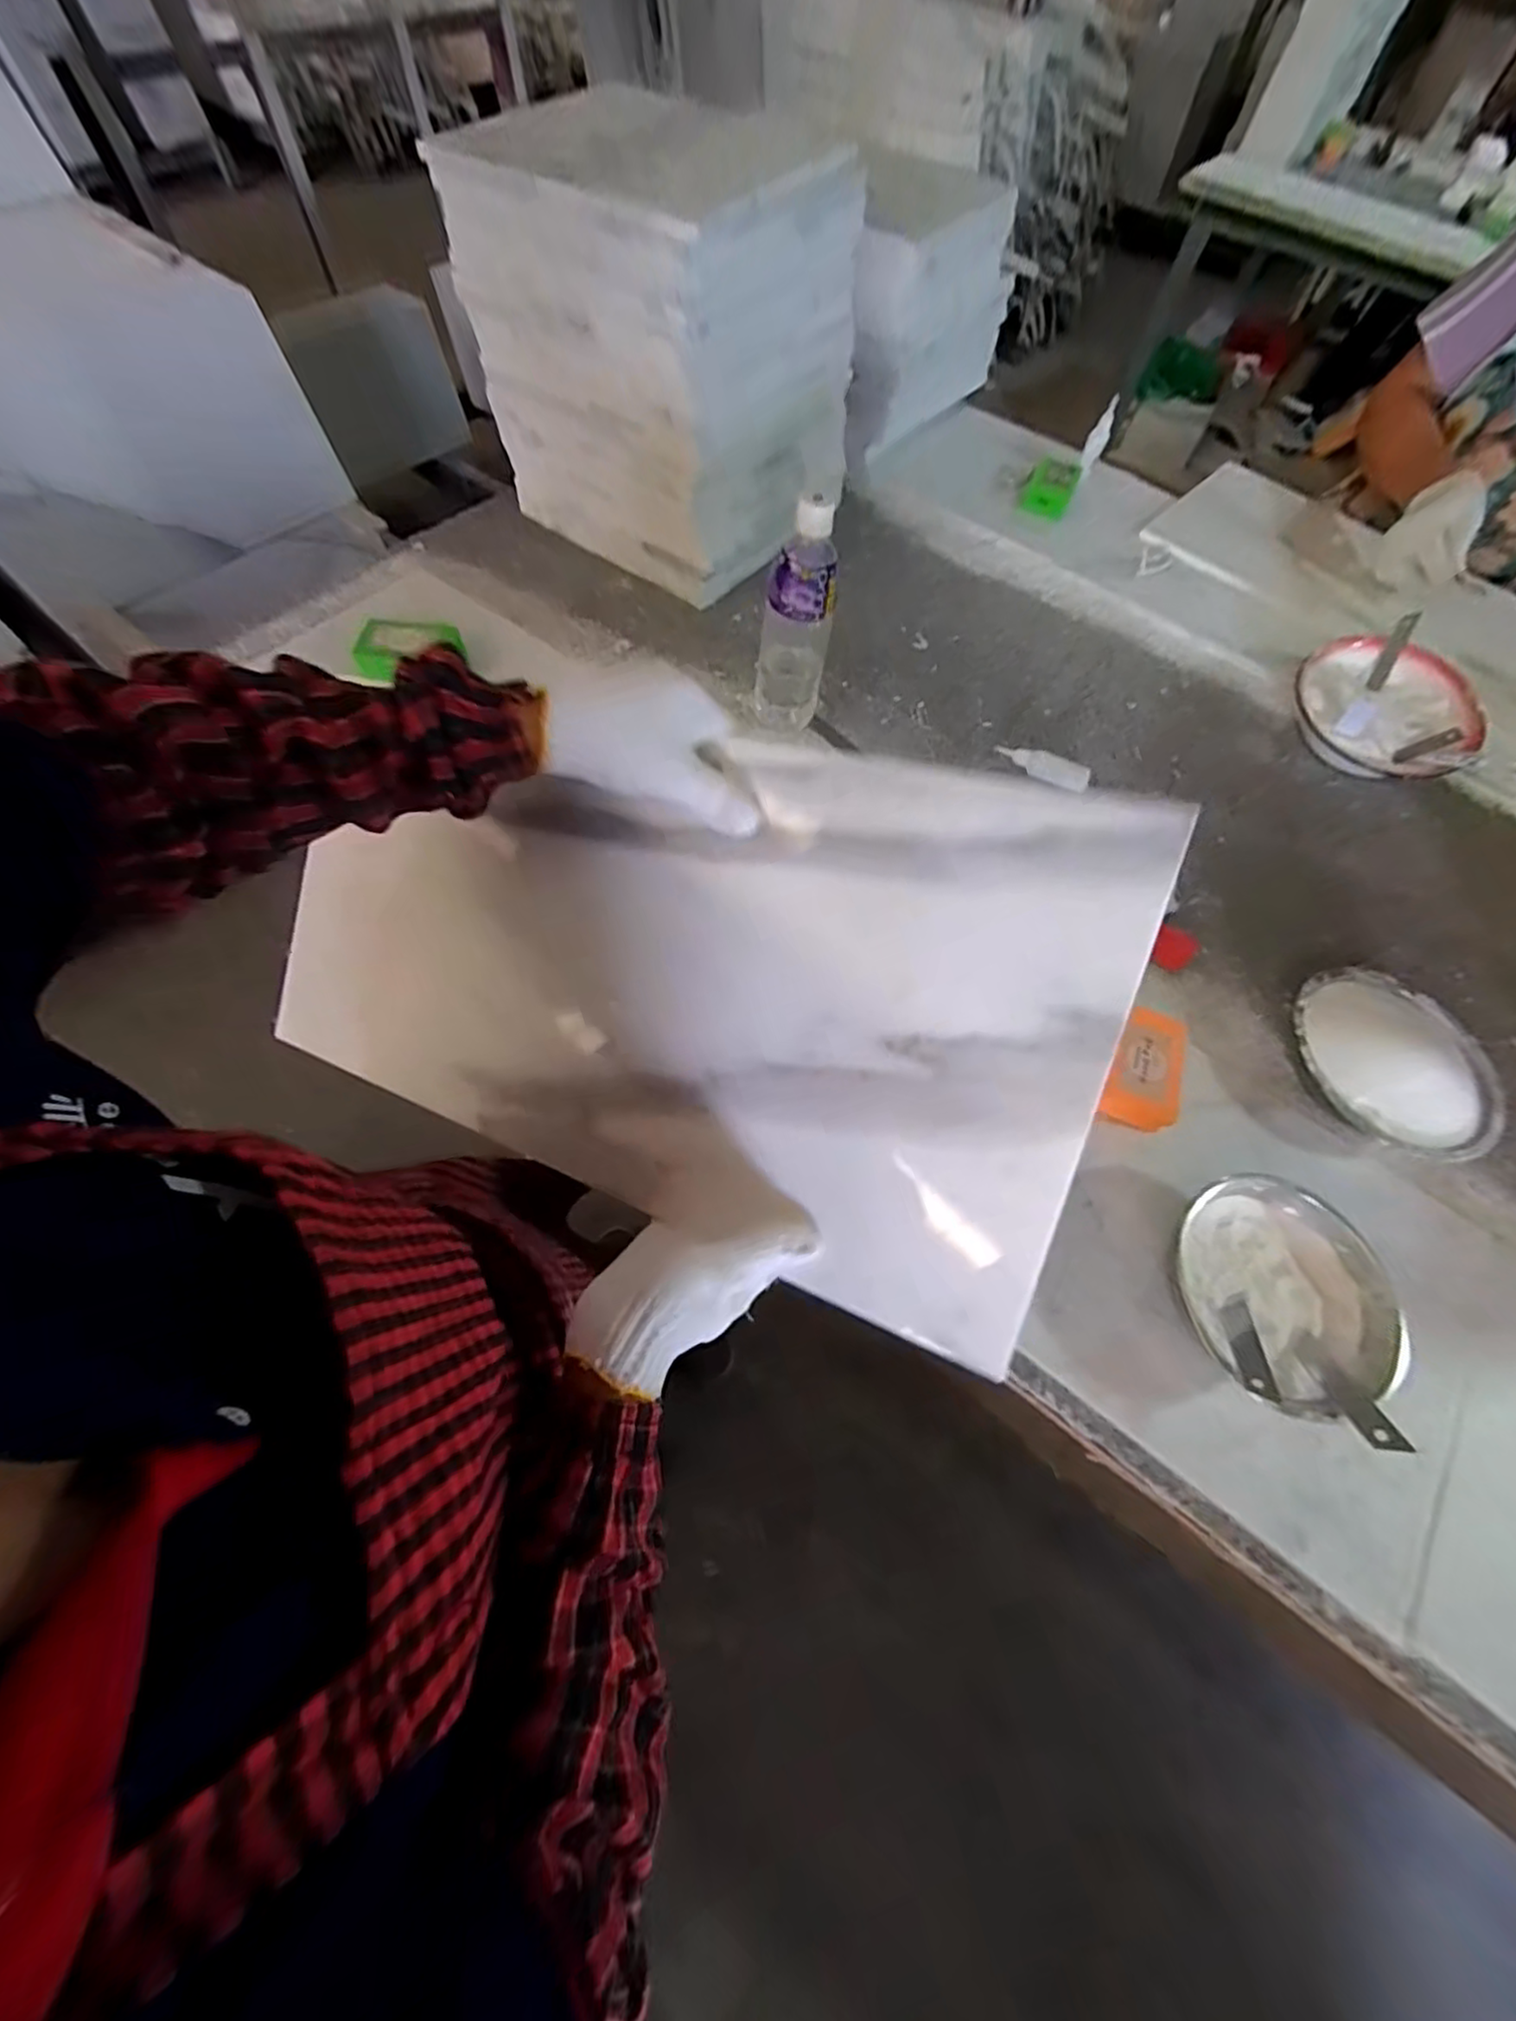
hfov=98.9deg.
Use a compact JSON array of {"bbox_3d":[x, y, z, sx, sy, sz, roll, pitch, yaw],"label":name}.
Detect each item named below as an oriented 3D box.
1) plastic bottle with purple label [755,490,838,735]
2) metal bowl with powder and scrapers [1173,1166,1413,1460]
[{"bbox_3d":[0.036,-0.376,0.623,0.065,0.211,0.070,4,63,-1],"label":"plastic bottle with purple label"},{"bbox_3d":[0.358,0.197,0.447,0.131,0.060,0.147,20,64,7],"label":"metal bowl with powder and scrapers"}]

